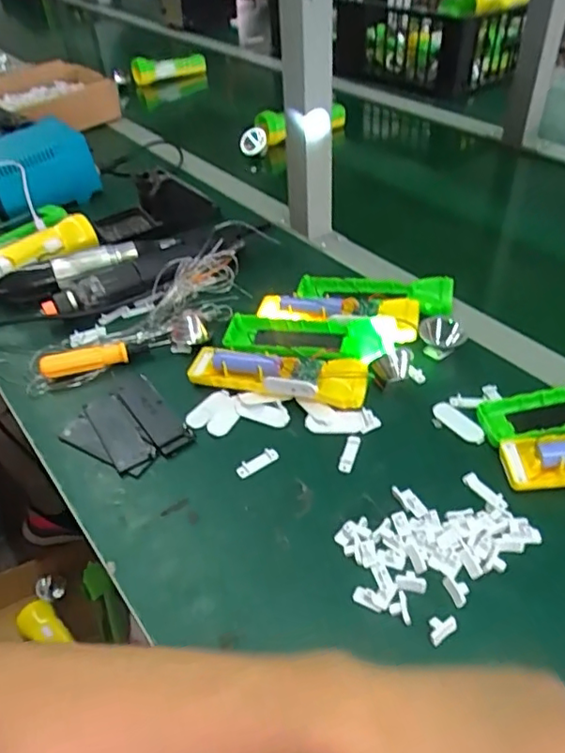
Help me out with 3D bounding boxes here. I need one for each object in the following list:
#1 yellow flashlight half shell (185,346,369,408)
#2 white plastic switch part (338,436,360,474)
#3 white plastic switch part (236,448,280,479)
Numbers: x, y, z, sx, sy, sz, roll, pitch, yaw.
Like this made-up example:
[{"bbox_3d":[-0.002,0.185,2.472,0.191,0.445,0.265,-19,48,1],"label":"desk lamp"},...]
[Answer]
[{"bbox_3d":[-0.006,-0.001,0.529,0.161,0.030,0.045,9,44,13],"label":"yellow flashlight half shell"},{"bbox_3d":[0.056,0.064,0.476,0.011,0.006,0.036,12,45,16],"label":"white plastic switch part"},{"bbox_3d":[-0.020,0.070,0.474,0.038,0.006,0.010,-28,48,-24],"label":"white plastic switch part"}]

